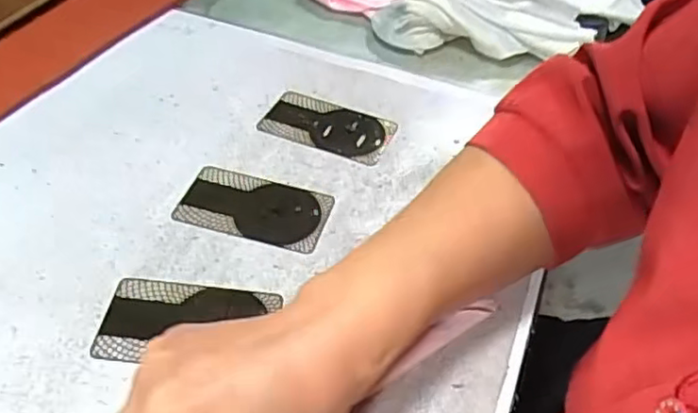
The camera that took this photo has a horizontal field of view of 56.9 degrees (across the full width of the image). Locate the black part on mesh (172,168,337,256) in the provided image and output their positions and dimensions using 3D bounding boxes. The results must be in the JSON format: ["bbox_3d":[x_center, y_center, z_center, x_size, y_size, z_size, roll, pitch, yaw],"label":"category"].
[{"bbox_3d":[-0.055,0.001,0.384,0.086,0.008,0.052,14,46,10],"label":"black part on mesh"}]

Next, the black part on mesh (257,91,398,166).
[{"bbox_3d":[-0.014,-0.055,0.437,0.087,0.008,0.051,18,47,14],"label":"black part on mesh"}]

